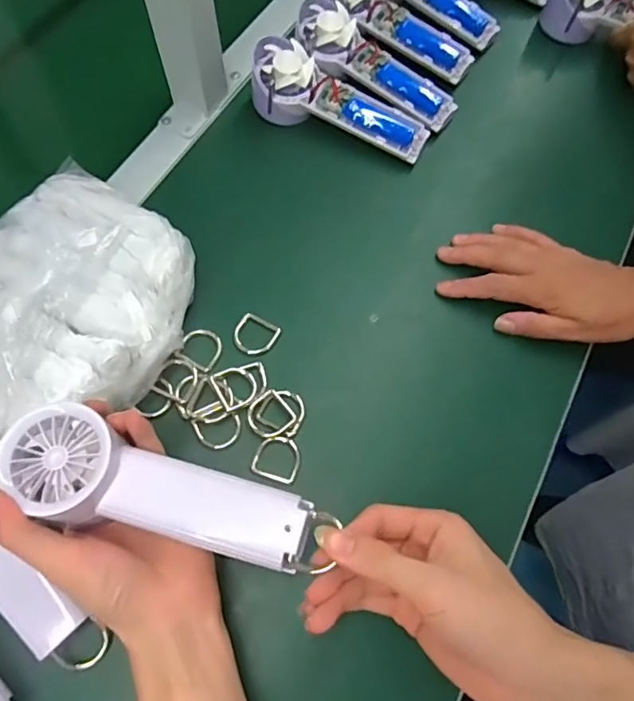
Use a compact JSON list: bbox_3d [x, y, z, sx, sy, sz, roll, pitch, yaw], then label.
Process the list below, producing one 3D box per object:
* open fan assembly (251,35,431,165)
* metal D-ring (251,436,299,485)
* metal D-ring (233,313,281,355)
[{"bbox_3d":[0.020,-0.230,0.516,0.177,0.051,0.058,25,67,-2],"label":"open fan assembly"},{"bbox_3d":[-0.028,0.077,0.387,0.033,0.006,0.034,16,59,5],"label":"metal D-ring"},{"bbox_3d":[-0.050,-0.012,0.433,0.033,0.008,0.032,32,69,13],"label":"metal D-ring"}]

